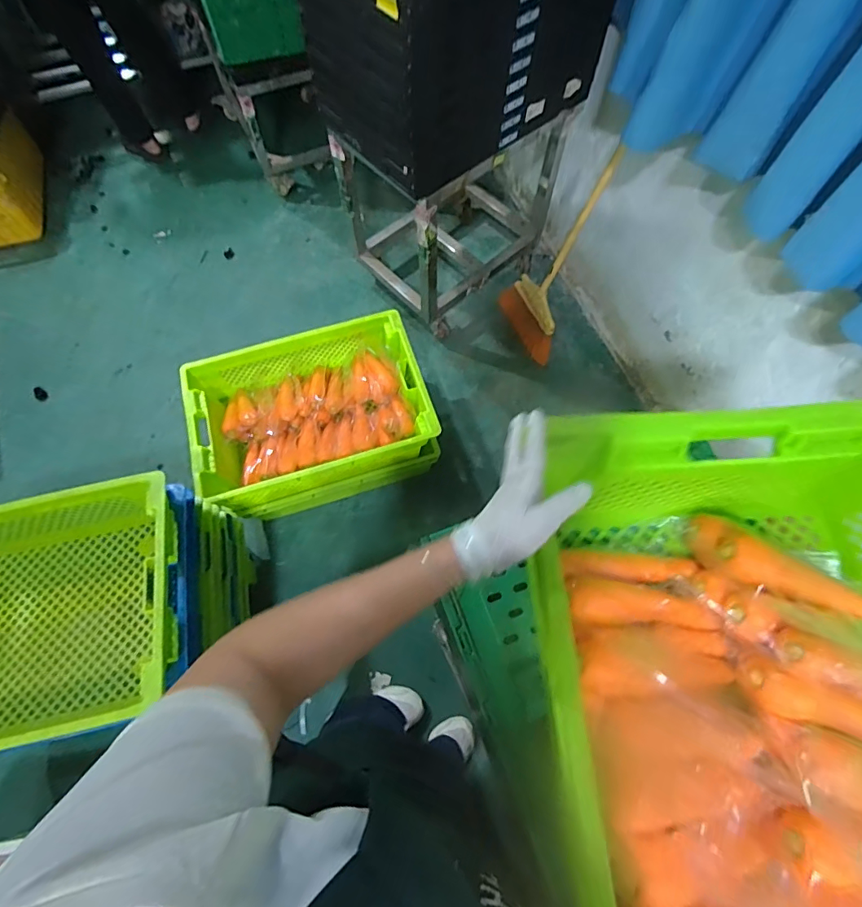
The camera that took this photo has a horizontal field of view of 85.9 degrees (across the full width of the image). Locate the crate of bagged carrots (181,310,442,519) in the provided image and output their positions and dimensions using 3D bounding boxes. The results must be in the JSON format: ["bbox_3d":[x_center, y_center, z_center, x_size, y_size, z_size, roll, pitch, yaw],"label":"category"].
[{"bbox_3d":[-0.321,-0.106,1.270,0.586,0.203,0.406,-18,68,-7],"label":"crate of bagged carrots"}]

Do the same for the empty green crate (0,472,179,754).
[{"bbox_3d":[-0.757,0.323,0.891,0.620,0.287,0.385,-14,68,-5],"label":"empty green crate"}]

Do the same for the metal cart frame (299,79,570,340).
[{"bbox_3d":[0.077,-0.814,1.473,0.616,0.515,0.448,-37,72,-14],"label":"metal cart frame"}]

